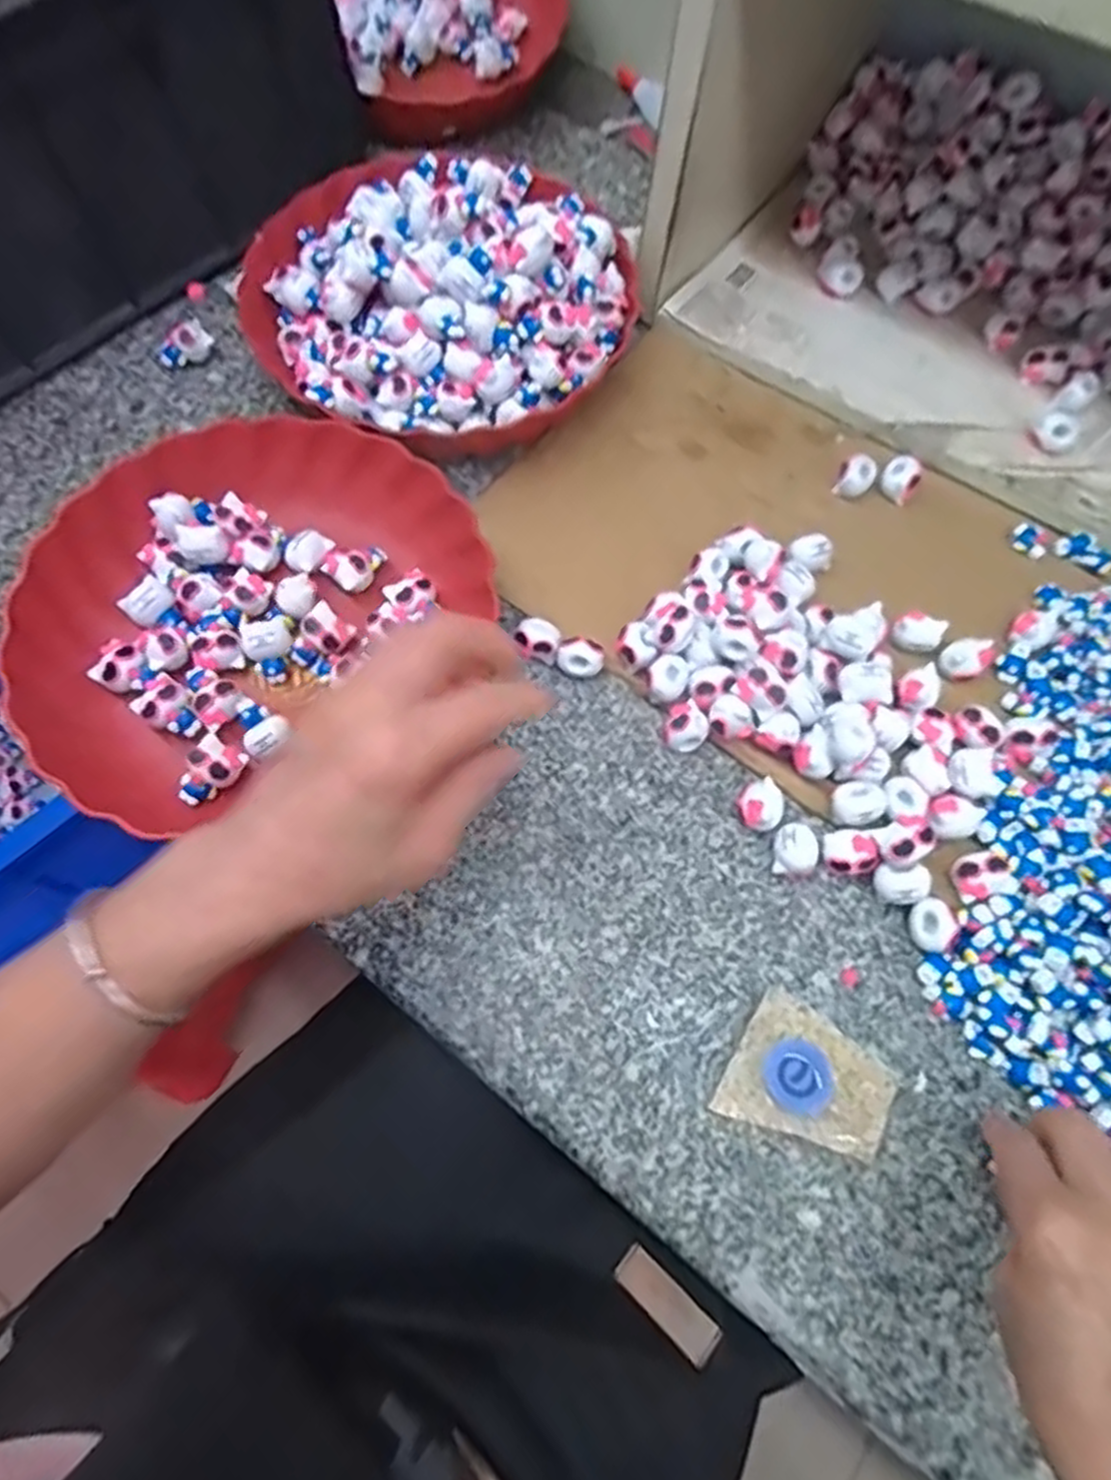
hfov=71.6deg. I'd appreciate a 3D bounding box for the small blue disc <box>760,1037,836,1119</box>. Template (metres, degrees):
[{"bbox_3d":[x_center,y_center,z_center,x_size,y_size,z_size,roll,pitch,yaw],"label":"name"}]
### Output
[{"bbox_3d":[0.111,0.153,0.351,0.032,0.008,0.031,0,68,-1],"label":"small blue disc"}]

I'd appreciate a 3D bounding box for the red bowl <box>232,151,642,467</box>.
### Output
[{"bbox_3d":[-0.074,-0.286,0.486,0.233,0.083,0.237,-30,72,-12],"label":"red bowl"}]

